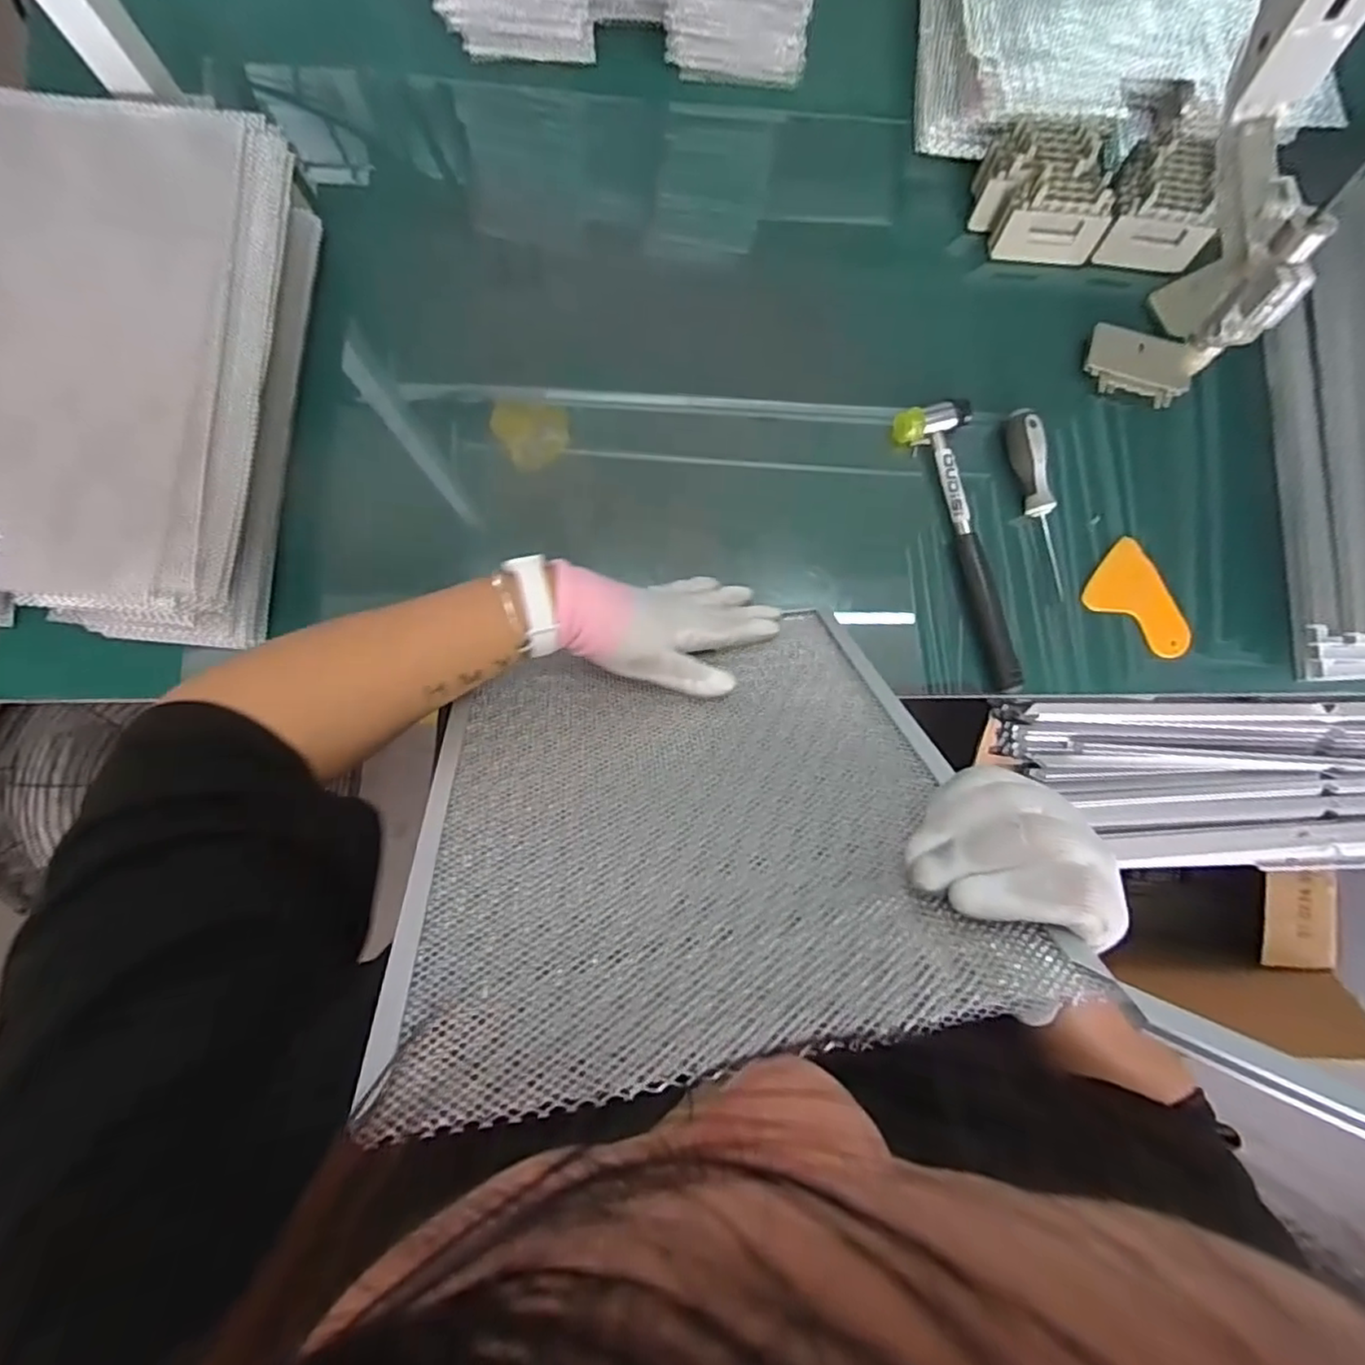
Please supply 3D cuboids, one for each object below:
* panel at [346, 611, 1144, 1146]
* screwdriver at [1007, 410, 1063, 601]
[{"bbox_3d":[0.001,0.056,0.346,0.268,0.291,0.016,-7,124,-4],"label":"panel"},{"bbox_3d":[0.300,-0.151,0.536,0.021,0.027,0.153,-14,88,-6],"label":"screwdriver"}]

